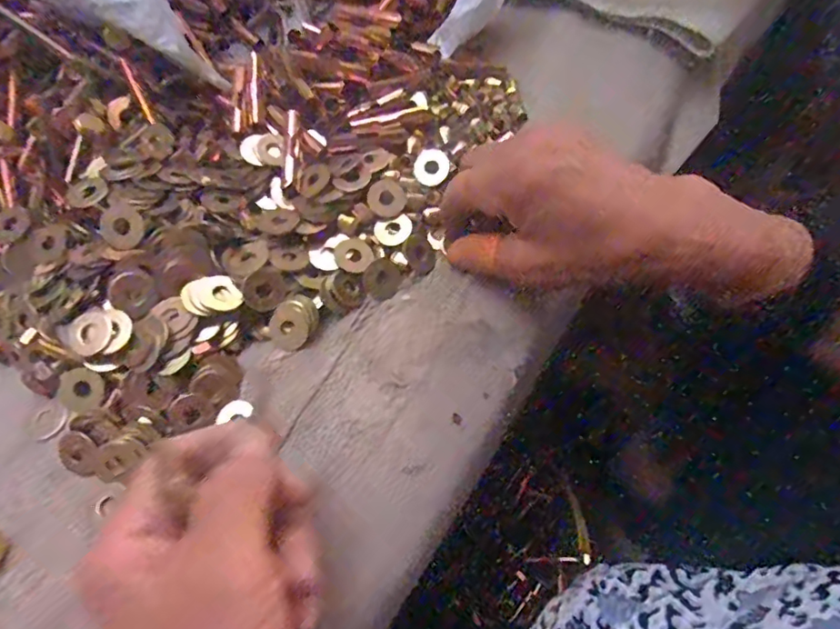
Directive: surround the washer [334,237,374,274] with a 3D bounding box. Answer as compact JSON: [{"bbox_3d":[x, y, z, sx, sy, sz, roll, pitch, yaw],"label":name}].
[{"bbox_3d":[-0.036,-0.033,0.291,0.019,0.004,0.022,-29,67,-10],"label":"washer"}]

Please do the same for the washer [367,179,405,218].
[{"bbox_3d":[-0.019,-0.065,0.302,0.022,0.004,0.021,0,81,3],"label":"washer"}]

